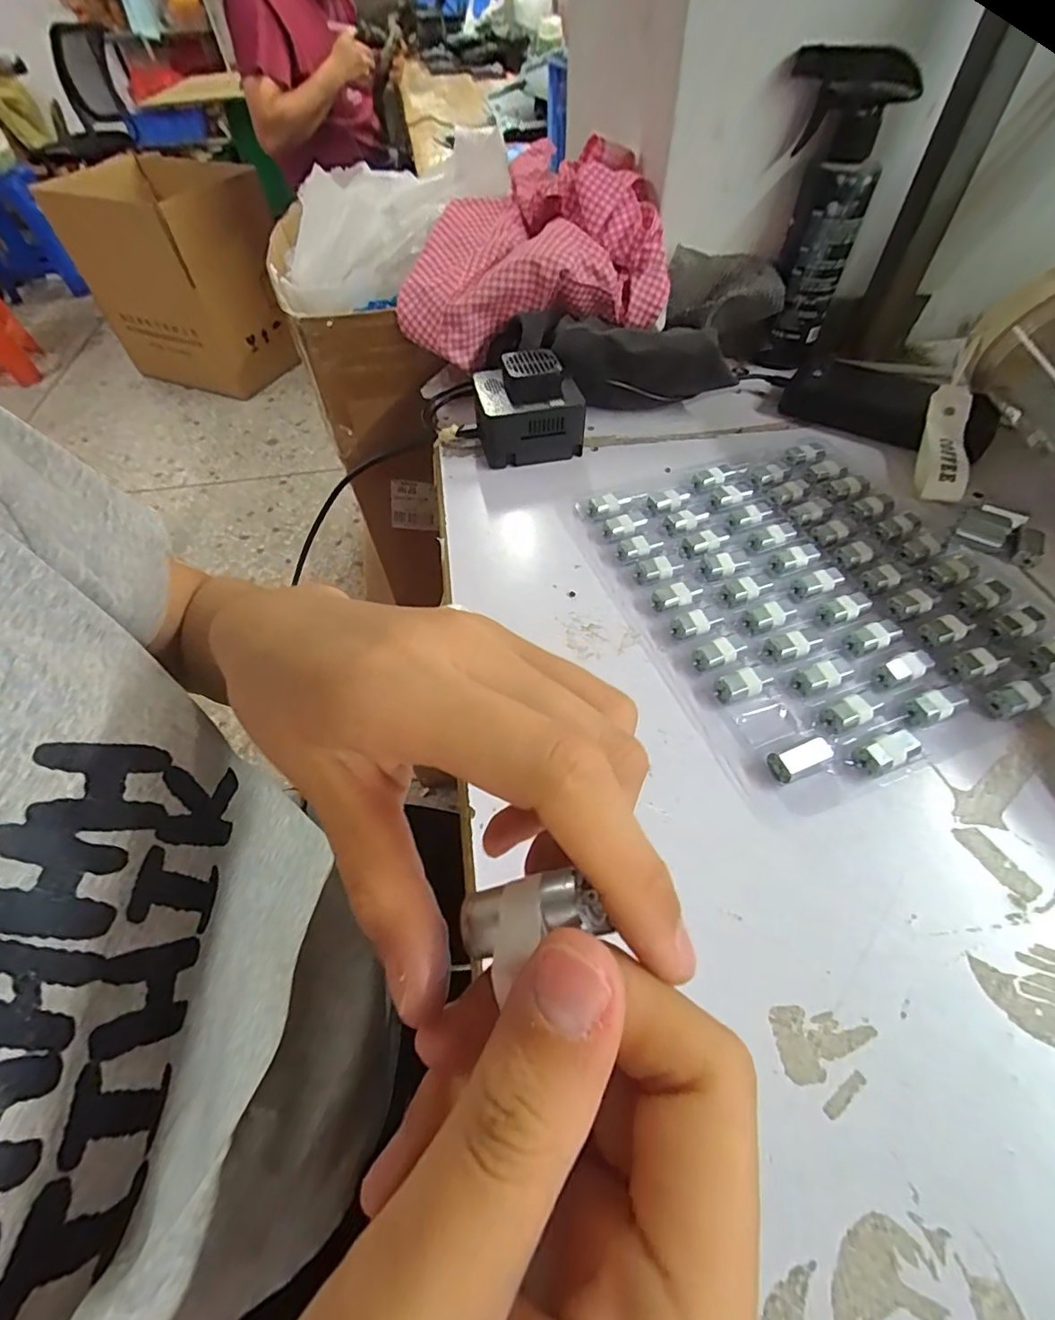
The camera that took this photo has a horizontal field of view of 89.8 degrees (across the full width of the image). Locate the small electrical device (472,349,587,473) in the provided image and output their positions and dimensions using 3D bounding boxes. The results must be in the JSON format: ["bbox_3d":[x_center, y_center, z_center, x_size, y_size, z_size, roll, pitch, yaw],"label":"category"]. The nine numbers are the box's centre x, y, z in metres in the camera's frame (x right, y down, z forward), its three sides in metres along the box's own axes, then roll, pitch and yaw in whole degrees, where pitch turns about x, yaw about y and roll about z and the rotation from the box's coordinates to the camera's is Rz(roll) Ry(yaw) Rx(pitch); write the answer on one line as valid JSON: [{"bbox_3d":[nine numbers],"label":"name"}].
[{"bbox_3d":[0.000,-0.200,0.423,0.079,0.057,0.066,-7,54,-4],"label":"small electrical device"}]

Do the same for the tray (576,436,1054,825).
[{"bbox_3d":[0.177,-0.051,0.334,0.220,0.015,0.252,-20,56,-12],"label":"tray"}]

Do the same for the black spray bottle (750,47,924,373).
[{"bbox_3d":[0.246,-0.380,0.465,0.087,0.198,0.066,13,55,11],"label":"black spray bottle"}]

